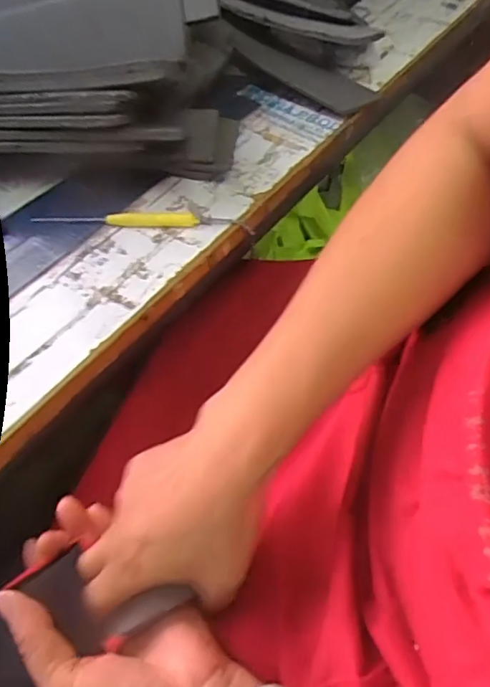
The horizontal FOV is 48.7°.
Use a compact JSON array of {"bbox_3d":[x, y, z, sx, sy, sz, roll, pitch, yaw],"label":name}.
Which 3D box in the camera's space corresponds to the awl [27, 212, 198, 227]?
[{"bbox_3d":[-0.110,-0.106,0.457,0.139,0.009,0.010,3,53,3],"label":"awl"}]

